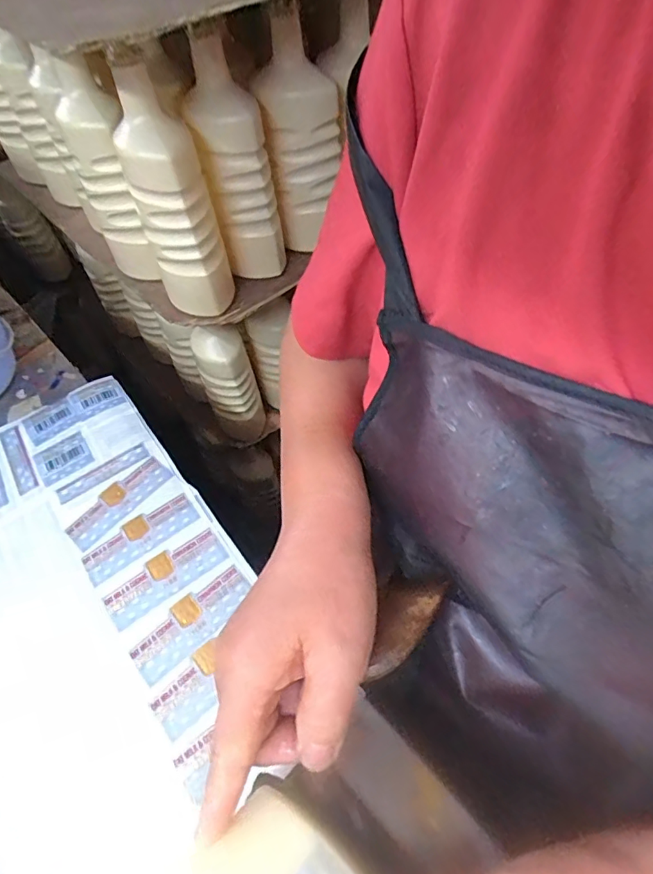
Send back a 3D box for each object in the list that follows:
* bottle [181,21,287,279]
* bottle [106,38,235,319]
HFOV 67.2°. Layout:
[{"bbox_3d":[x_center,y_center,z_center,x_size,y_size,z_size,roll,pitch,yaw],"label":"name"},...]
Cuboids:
[{"bbox_3d":[-0.088,-0.264,0.501,0.063,0.223,0.077,-10,55,-3],"label":"bottle"},{"bbox_3d":[-0.148,-0.228,0.481,0.074,0.235,0.078,-14,56,-6],"label":"bottle"}]

